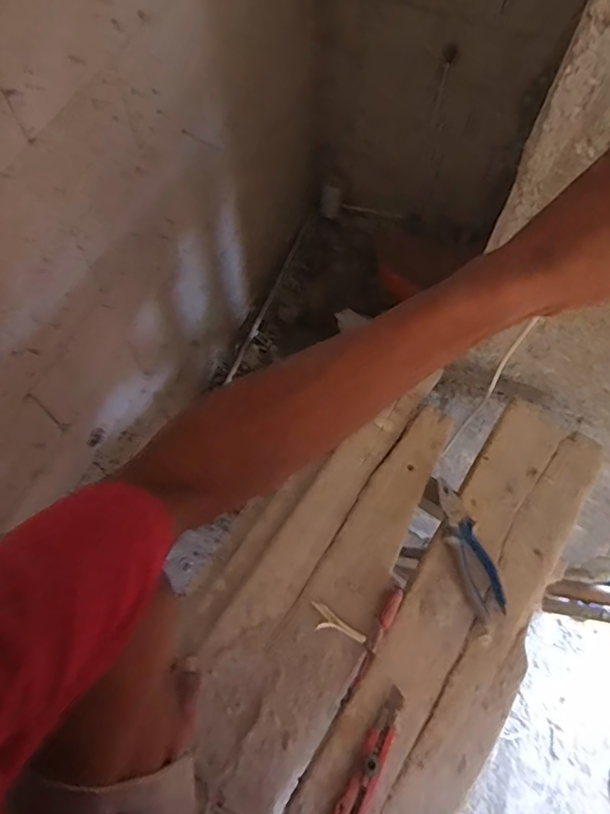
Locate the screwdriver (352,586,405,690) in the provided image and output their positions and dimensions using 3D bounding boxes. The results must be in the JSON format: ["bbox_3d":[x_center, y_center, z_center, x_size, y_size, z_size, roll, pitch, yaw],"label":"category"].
[{"bbox_3d":[0.093,0.294,0.692,0.018,0.024,0.132,25,78,12],"label":"screwdriver"}]

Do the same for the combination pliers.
[{"bbox_3d":[0.217,0.188,0.729,0.048,0.027,0.183,-17,65,-9],"label":"combination pliers"}]

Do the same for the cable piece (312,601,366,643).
[{"bbox_3d":[0.038,0.281,0.690,0.081,0.012,0.030,34,68,15],"label":"cable piece"}]

